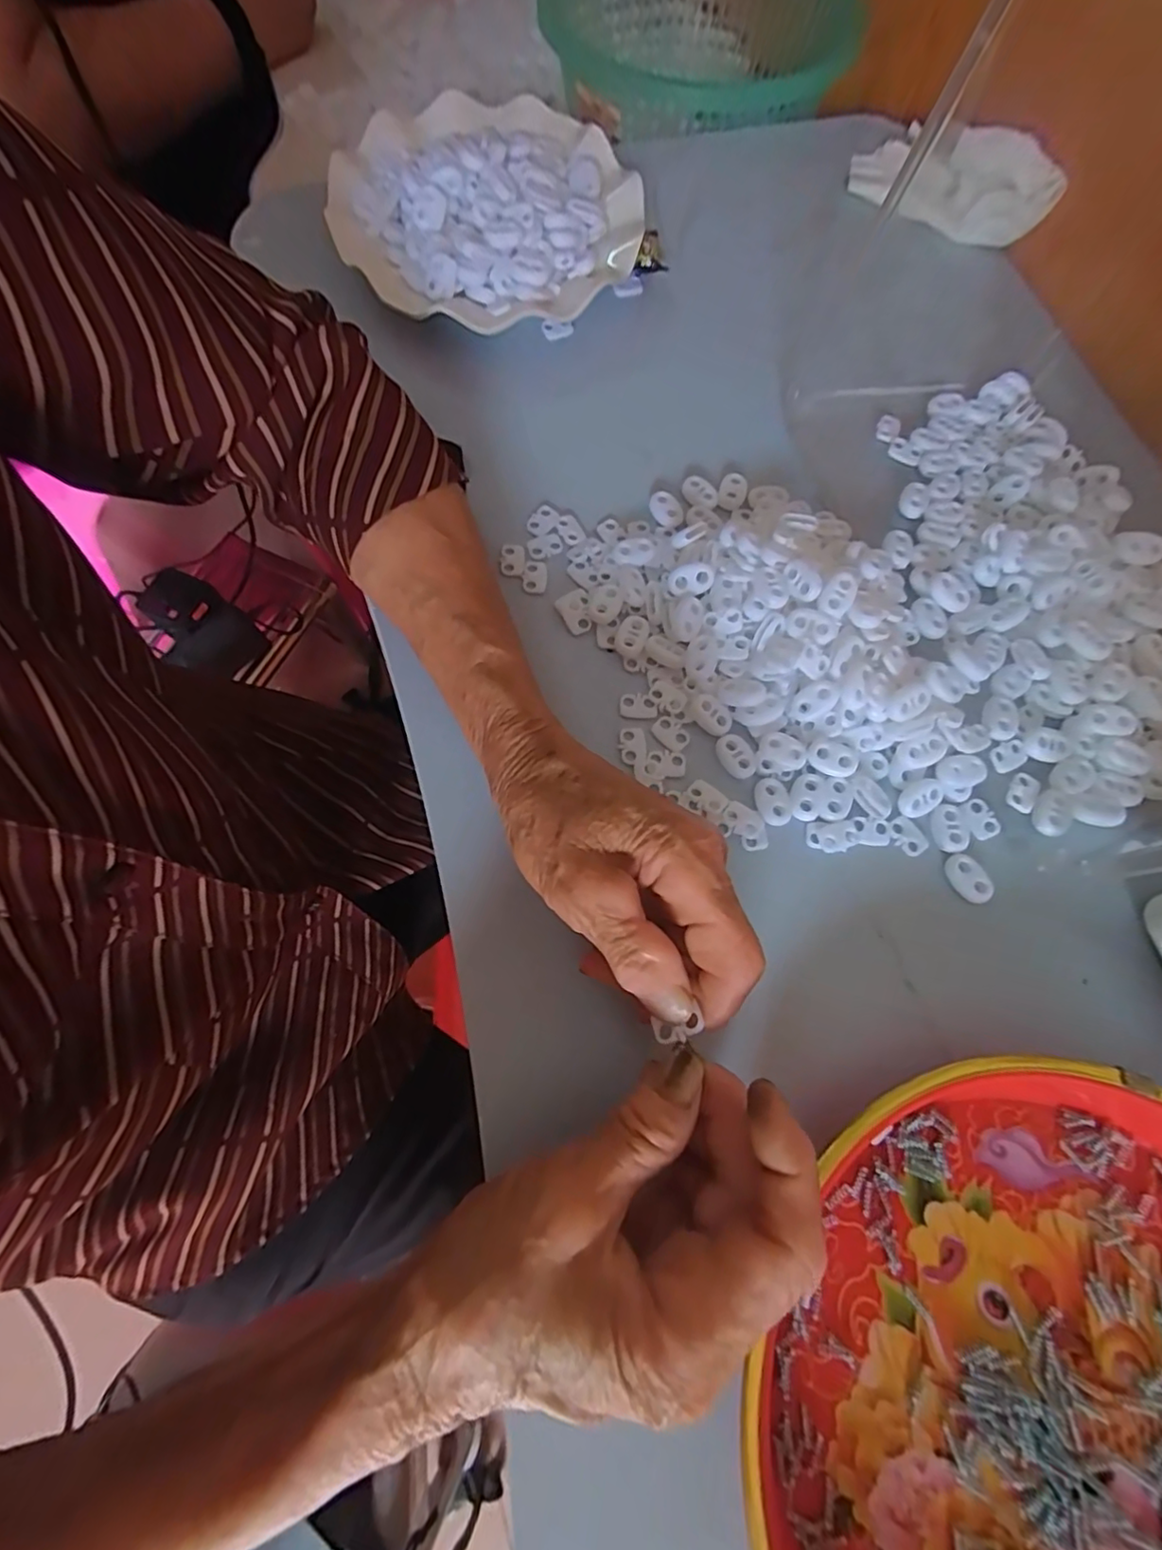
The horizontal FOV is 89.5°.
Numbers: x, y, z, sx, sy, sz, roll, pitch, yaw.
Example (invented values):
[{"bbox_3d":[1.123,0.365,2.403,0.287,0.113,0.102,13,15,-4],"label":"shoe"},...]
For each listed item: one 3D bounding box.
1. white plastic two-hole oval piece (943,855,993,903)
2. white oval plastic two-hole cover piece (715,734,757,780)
[{"bbox_3d":[0.171,0.046,0.258,0.013,0.004,0.022,-34,76,-12],"label":"white plastic two-hole oval piece"},{"bbox_3d":[0.073,-0.009,0.274,0.015,0.004,0.022,-22,74,-8],"label":"white oval plastic two-hole cover piece"}]

